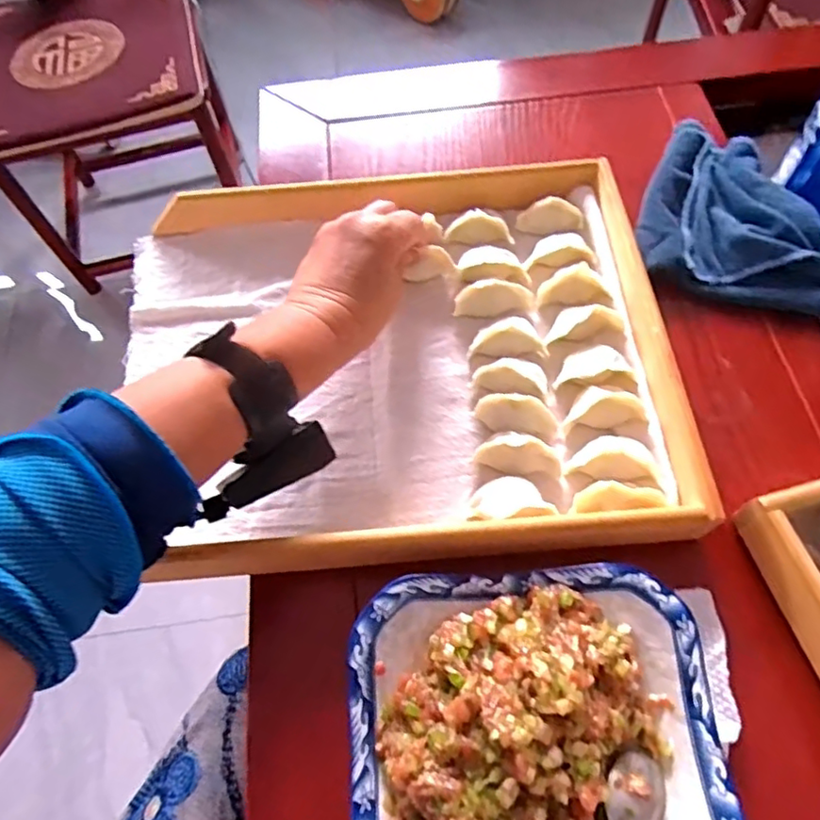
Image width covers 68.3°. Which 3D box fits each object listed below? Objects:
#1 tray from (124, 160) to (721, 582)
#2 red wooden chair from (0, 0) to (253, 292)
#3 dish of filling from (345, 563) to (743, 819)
[{"bbox_3d":[-0.023,-0.046,0.436,0.385,0.053,0.322,-4,63,-1],"label":"tray"},{"bbox_3d":[-0.656,-0.686,1.201,0.480,0.786,0.568,-15,64,-6],"label":"red wooden chair"},{"bbox_3d":[0.062,0.170,0.294,0.178,0.044,0.179,-4,63,-1],"label":"dish of filling"}]

